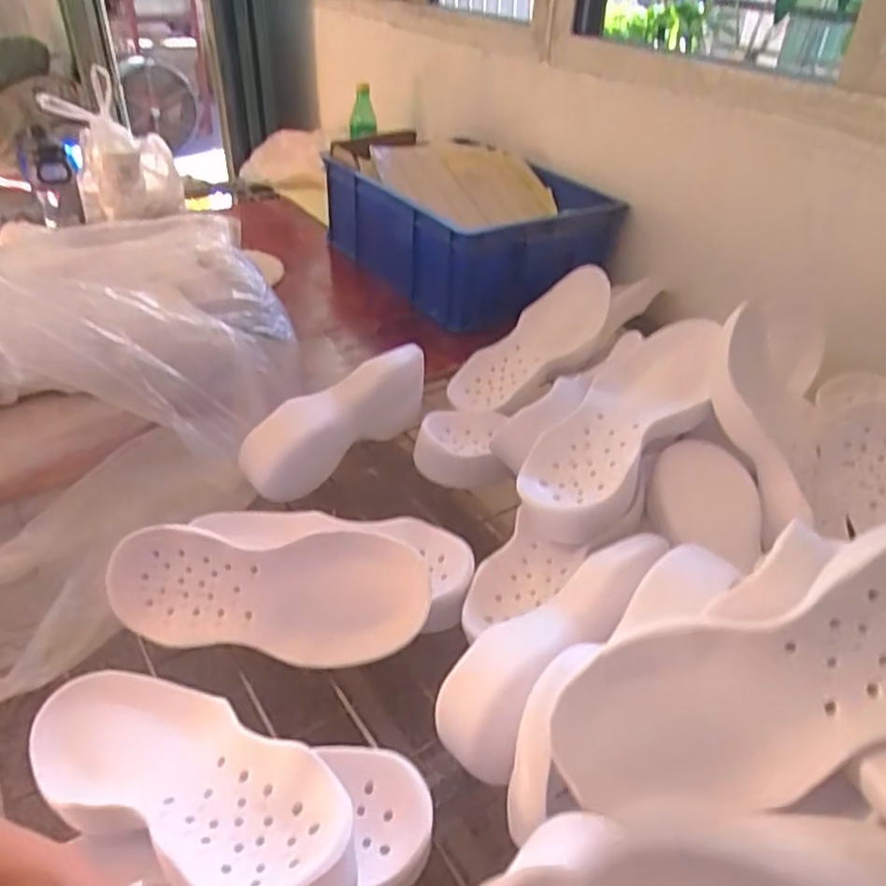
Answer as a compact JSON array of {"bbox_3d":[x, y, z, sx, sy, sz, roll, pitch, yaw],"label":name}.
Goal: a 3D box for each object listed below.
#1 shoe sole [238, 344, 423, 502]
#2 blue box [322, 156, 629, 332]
[{"bbox_3d":[-0.118,-0.023,0.883,0.271,0.118,0.060,-34,49,-21],"label":"shoe sole"},{"bbox_3d":[0.059,-0.385,1.299,0.347,0.174,0.471,-21,43,-28],"label":"blue box"}]

